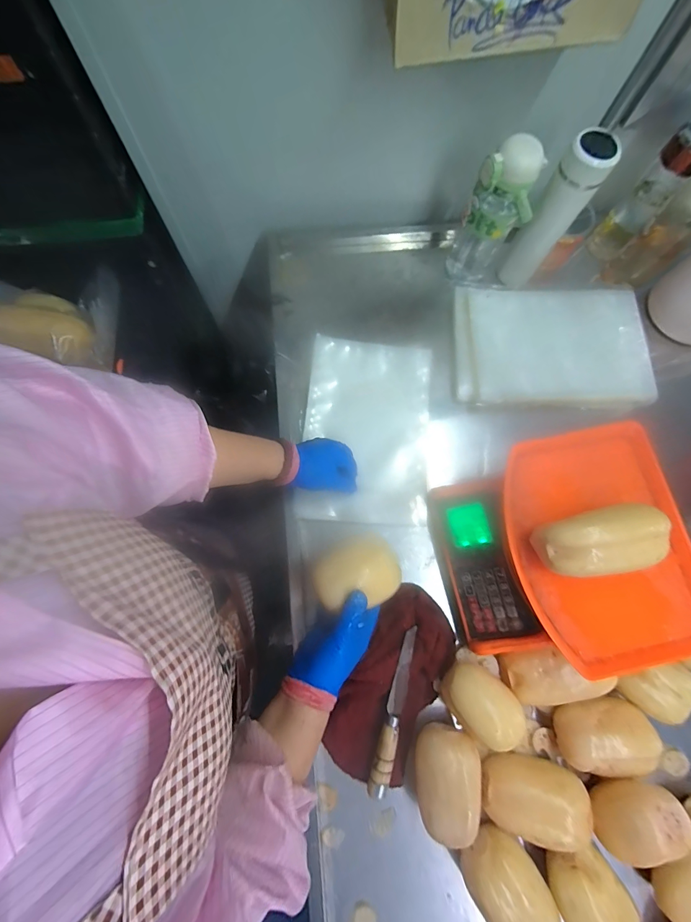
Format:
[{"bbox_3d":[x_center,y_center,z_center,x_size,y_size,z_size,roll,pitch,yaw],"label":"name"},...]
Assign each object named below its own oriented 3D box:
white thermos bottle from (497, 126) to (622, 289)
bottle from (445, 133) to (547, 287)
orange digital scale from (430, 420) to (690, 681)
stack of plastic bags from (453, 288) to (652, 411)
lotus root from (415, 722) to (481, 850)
[{"bbox_3d":[0.316,-0.374,0.582,0.063,0.225,0.068,0,76,-1],"label":"white thermos bottle"},{"bbox_3d":[0.231,-0.379,0.588,0.096,0.224,0.073,20,76,4],"label":"bottle"},{"bbox_3d":[0.290,0.121,0.510,0.280,0.121,0.287,-12,76,-5],"label":"orange digital scale"},{"bbox_3d":[0.351,-0.194,0.621,0.322,0.041,0.216,3,76,-1],"label":"stack of plastic bags"},{"bbox_3d":[0.129,0.412,0.475,0.080,0.071,0.123,5,76,0],"label":"lotus root"}]

